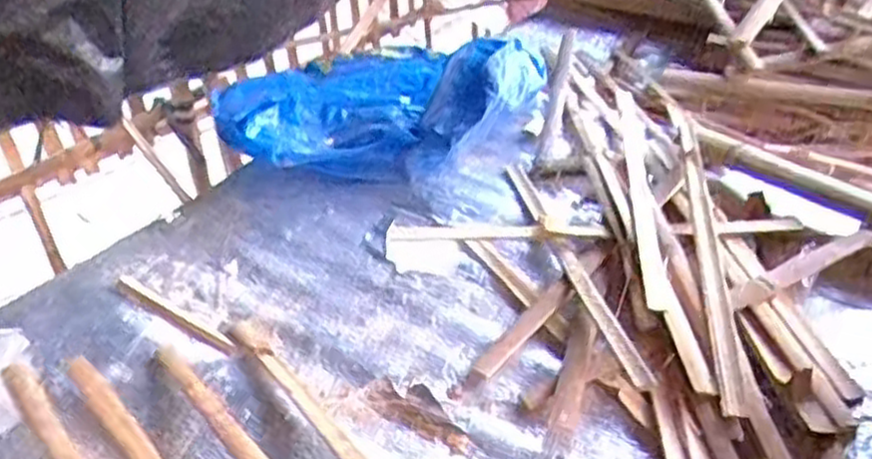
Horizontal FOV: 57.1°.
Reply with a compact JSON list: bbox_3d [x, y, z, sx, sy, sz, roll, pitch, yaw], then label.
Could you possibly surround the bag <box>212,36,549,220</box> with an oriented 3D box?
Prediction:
[{"bbox_3d":[-0.100,-0.224,1.272,0.506,0.179,0.438,9,35,11],"label":"bag"}]

